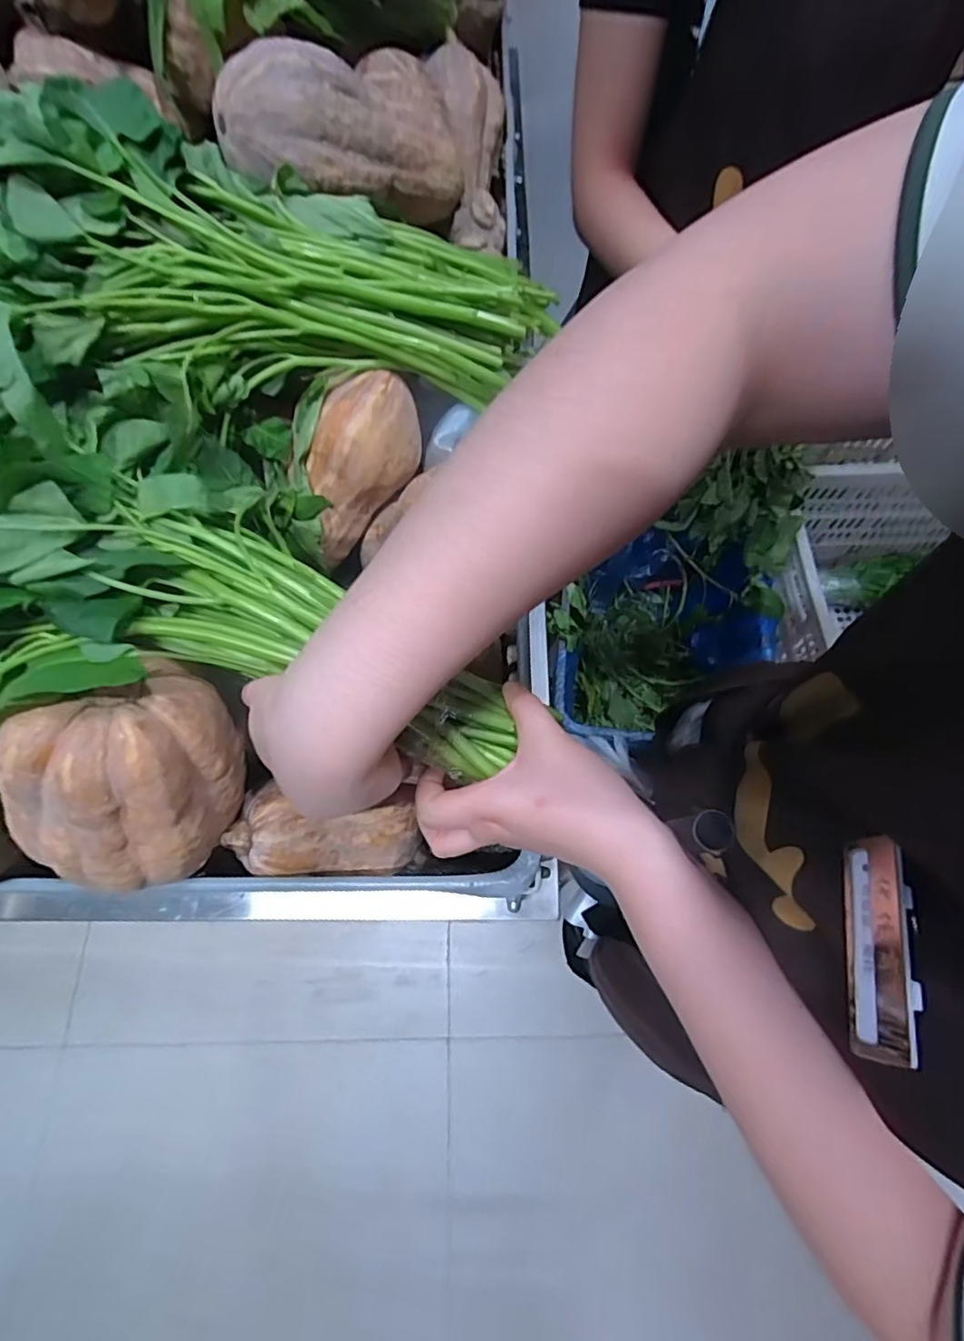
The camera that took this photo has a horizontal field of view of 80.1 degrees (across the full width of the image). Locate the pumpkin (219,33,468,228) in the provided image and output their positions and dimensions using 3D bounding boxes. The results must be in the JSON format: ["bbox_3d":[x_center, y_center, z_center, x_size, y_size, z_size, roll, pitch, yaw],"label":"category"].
[{"bbox_3d":[-0.096,-0.410,0.442,0.193,0.083,0.076,-20,67,-33],"label":"pumpkin"}]

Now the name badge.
[{"bbox_3d":[0.136,0.093,0.196,0.010,0.026,0.069,11,69,6],"label":"name badge"}]

